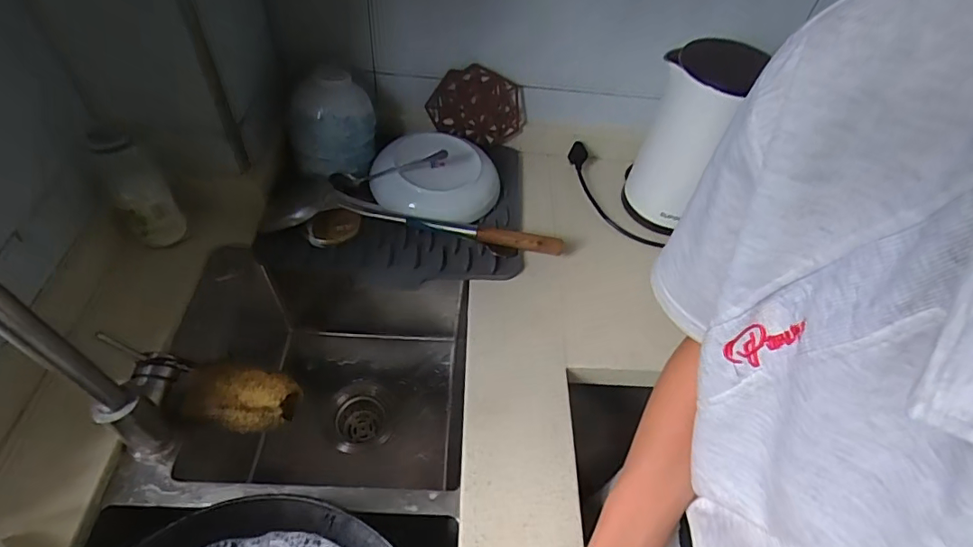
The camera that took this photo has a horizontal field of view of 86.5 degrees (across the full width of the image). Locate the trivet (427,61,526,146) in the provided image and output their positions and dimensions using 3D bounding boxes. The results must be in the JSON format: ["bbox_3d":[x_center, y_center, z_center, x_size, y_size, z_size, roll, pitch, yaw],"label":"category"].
[{"bbox_3d":[-0.010,-0.258,0.807,0.144,0.116,0.015,23,39,-25],"label":"trivet"}]

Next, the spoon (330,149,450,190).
[{"bbox_3d":[-0.137,-0.146,0.727,0.168,0.022,0.021,-14,54,3],"label":"spoon"}]

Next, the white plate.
[{"bbox_3d":[-0.074,-0.146,0.761,0.184,0.060,0.154,8,53,0],"label":"white plate"}]

